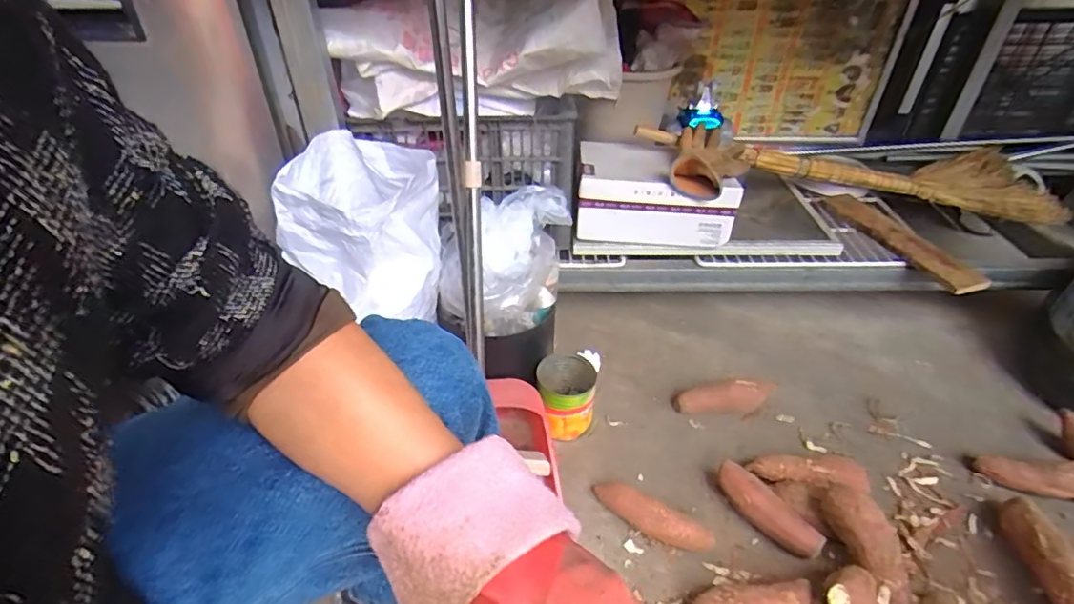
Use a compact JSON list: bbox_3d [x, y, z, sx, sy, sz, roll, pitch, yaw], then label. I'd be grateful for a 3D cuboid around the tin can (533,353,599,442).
[{"bbox_3d":[0.049,0.173,0.955,0.101,0.116,0.131,5,41,8],"label":"tin can"}]

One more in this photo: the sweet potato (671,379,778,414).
[{"bbox_3d":[0.335,0.168,0.991,0.175,0.046,0.047,-10,39,13],"label":"sweet potato"}]

